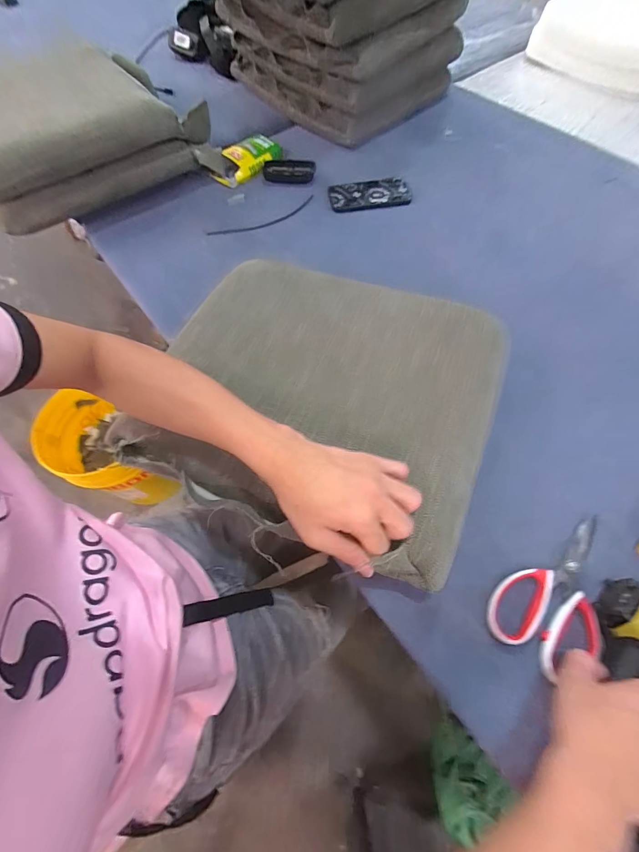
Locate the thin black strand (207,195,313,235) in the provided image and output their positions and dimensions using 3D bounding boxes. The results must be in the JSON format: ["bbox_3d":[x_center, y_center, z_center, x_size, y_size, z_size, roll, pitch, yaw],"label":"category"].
[{"bbox_3d":[-0.105,-0.399,0.691,0.219,0.004,0.037,-25,65,-10],"label":"thin black strand"}]

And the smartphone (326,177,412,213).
[{"bbox_3d":[0.097,-0.455,0.702,0.157,0.014,0.067,-6,63,-1],"label":"smartphone"}]

